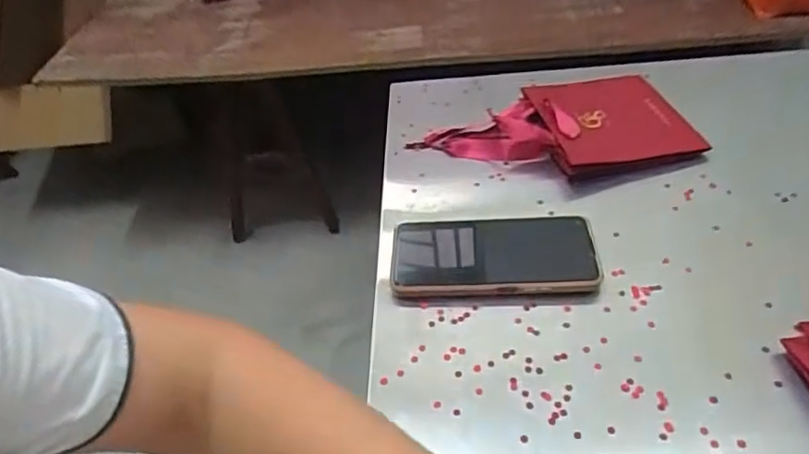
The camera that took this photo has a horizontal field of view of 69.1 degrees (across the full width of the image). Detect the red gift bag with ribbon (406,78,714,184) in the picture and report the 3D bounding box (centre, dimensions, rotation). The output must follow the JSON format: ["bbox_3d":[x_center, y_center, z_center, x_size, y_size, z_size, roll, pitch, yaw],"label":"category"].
[{"bbox_3d":[0.142,-0.097,0.588,0.260,0.031,0.146,-11,44,-4],"label":"red gift bag with ribbon"}]

